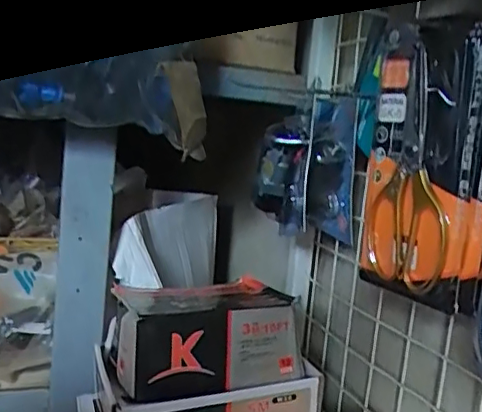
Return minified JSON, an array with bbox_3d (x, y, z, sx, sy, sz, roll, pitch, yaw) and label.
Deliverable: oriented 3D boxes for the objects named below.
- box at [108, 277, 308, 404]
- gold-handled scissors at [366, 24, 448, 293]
[{"bbox_3d":[-0.044,0.141,0.665,0.185,0.084,0.166,3,8,-21],"label":"box"},{"bbox_3d":[0.146,-0.038,0.484,0.016,0.211,0.097,2,14,-24],"label":"gold-handled scissors"}]

